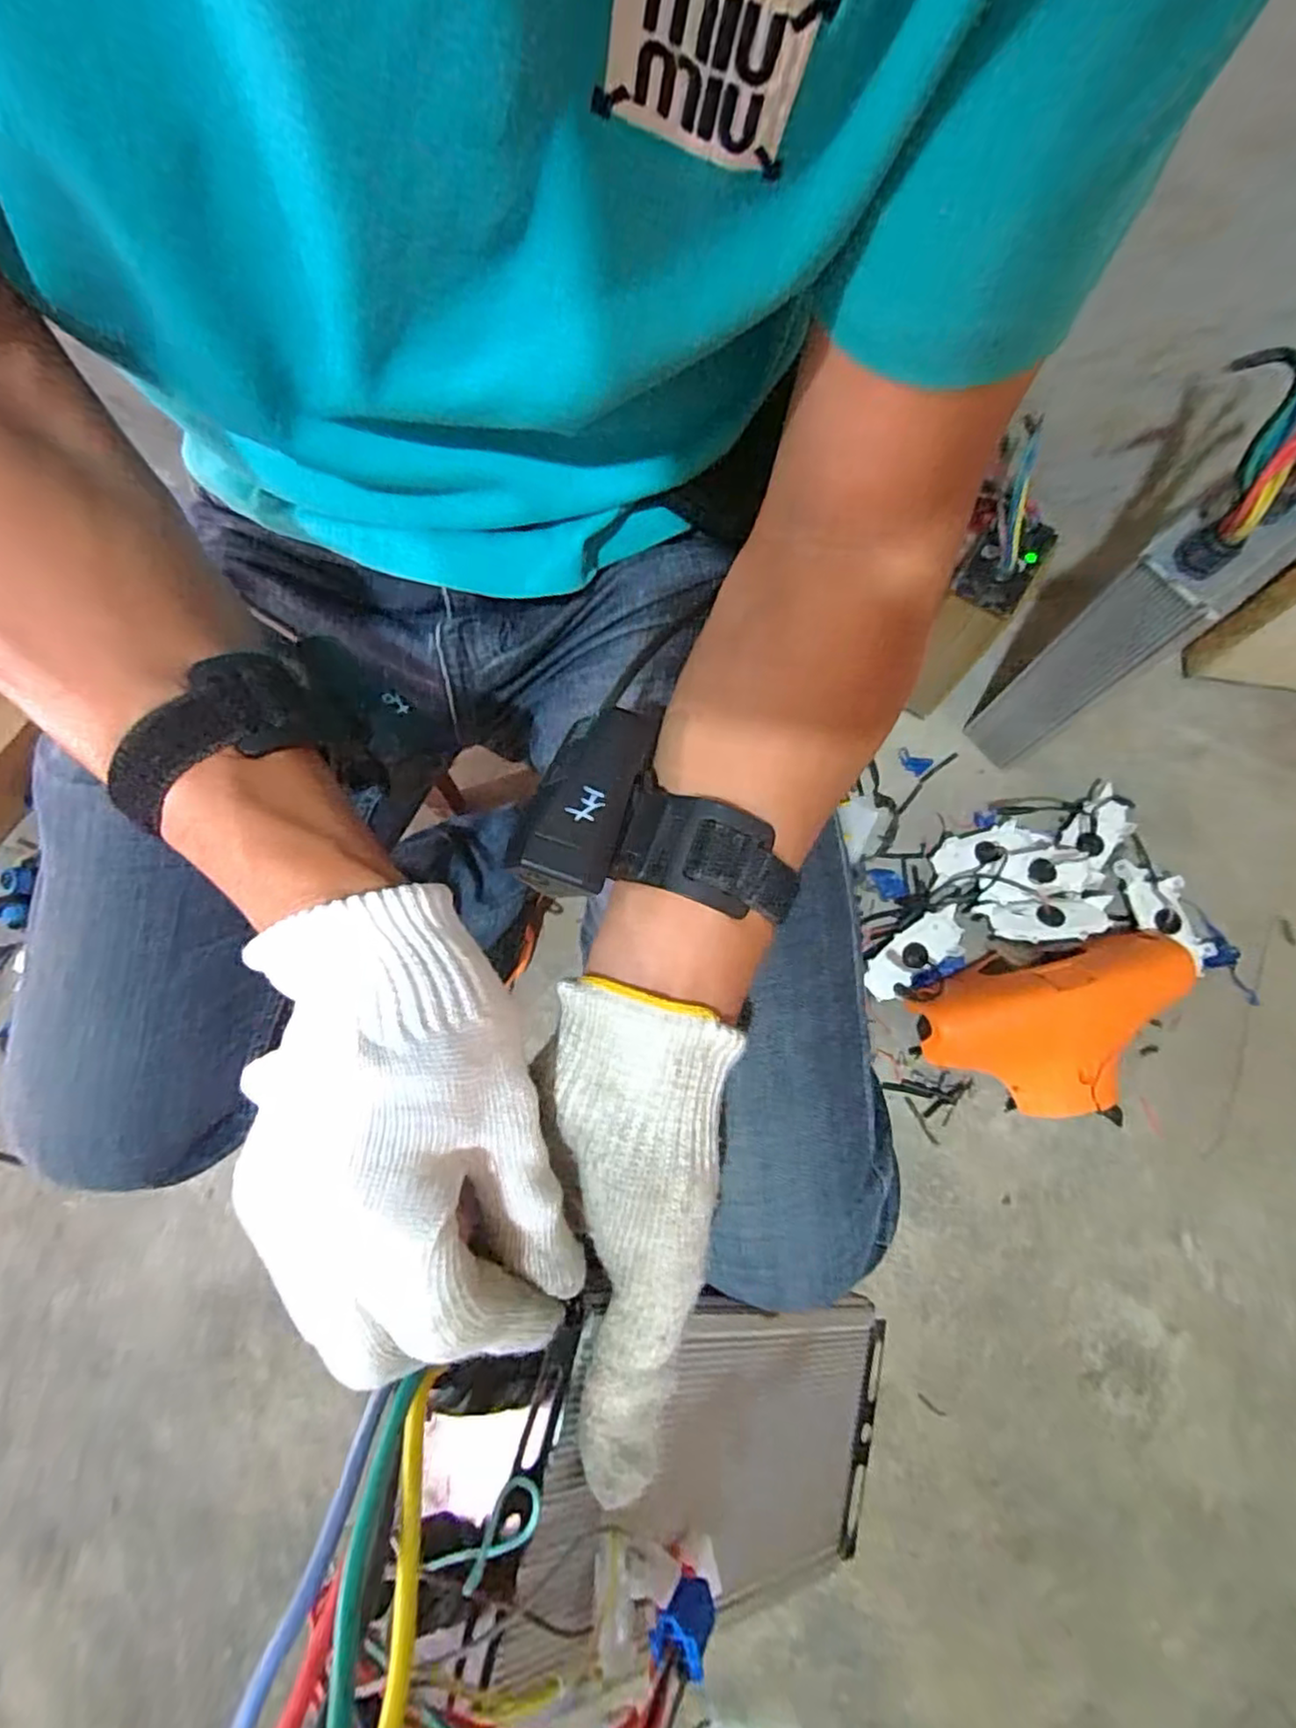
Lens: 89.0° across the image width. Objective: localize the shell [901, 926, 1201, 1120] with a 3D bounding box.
[{"bbox_3d":[0.452,0.177,0.715,0.274,0.090,0.169,-8,73,-2],"label":"shell"}]

